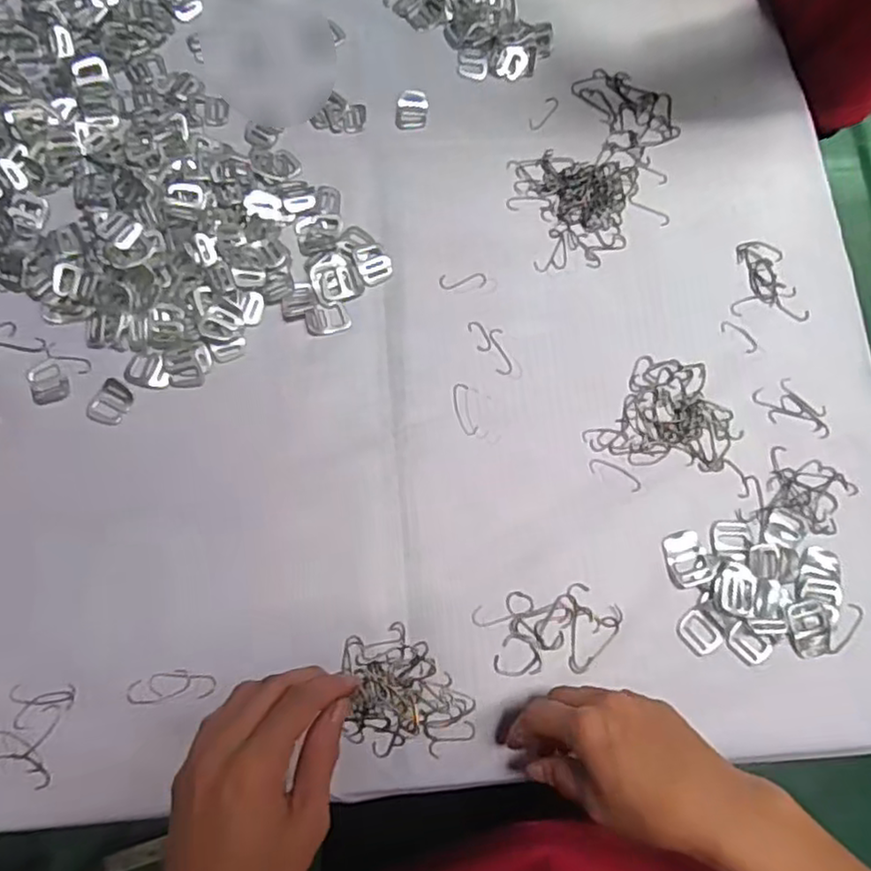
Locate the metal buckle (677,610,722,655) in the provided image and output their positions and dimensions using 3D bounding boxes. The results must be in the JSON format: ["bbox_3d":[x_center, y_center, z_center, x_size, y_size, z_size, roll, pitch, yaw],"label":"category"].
[{"bbox_3d":[0.185,0.138,0.458,0.024,0.004,0.027,-42,80,-12],"label":"metal buckle"}]

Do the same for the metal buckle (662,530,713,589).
[{"bbox_3d":[0.180,0.088,0.470,0.031,0.004,0.038,-18,76,-7],"label":"metal buckle"}]

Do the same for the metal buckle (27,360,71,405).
[{"bbox_3d":[-0.282,-0.039,0.476,0.025,0.004,0.032,-23,77,-8],"label":"metal buckle"}]

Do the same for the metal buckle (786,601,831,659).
[{"bbox_3d":[0.264,0.137,0.462,0.031,0.005,0.038,-8,75,-4],"label":"metal buckle"}]

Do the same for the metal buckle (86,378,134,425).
[{"bbox_3d":[-0.235,-0.024,0.473,0.026,0.004,0.032,26,75,5],"label":"metal buckle"}]

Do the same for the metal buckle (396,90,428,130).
[{"bbox_3d":[-0.020,-0.277,0.555,0.025,0.004,0.038,5,74,-1],"label":"metal buckle"}]

